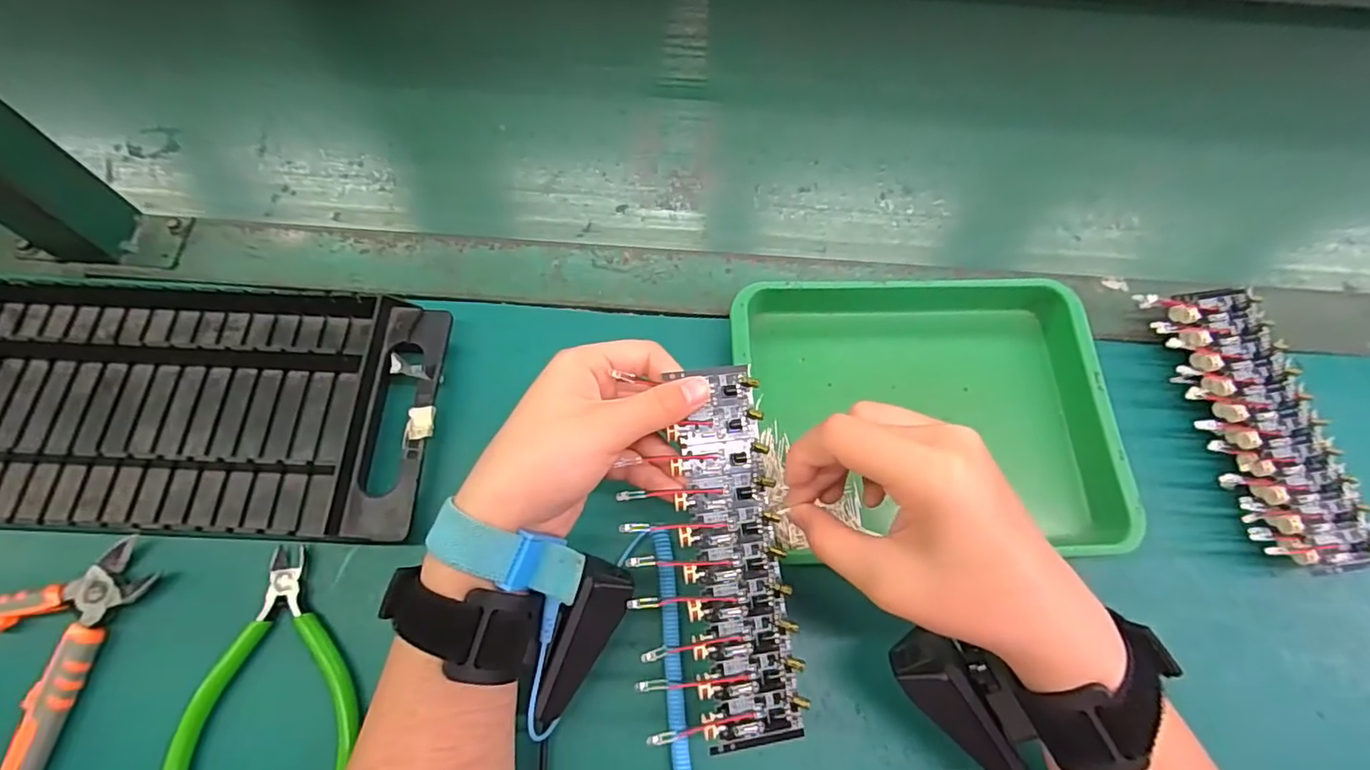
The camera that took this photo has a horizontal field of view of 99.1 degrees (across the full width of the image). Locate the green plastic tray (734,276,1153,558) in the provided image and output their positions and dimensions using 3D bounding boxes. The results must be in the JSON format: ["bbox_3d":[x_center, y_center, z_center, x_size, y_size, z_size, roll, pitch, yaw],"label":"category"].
[{"bbox_3d":[0.137,0.013,0.340,0.209,0.032,0.156,0,65,-3],"label":"green plastic tray"}]

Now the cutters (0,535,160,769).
[{"bbox_3d":[-0.324,0.141,0.283,0.128,0.027,0.123,-40,73,-18],"label":"cutters"}]

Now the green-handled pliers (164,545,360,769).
[{"bbox_3d":[-0.203,0.141,0.292,0.084,0.018,0.112,-2,66,-4],"label":"green-handled pliers"}]

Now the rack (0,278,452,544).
[{"bbox_3d":[-0.347,0.008,0.318,0.414,0.032,0.135,2,65,-2],"label":"rack"}]

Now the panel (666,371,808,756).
[{"bbox_3d":[0.022,0.072,0.261,0.045,0.007,0.161,-5,79,-5],"label":"panel"}]

